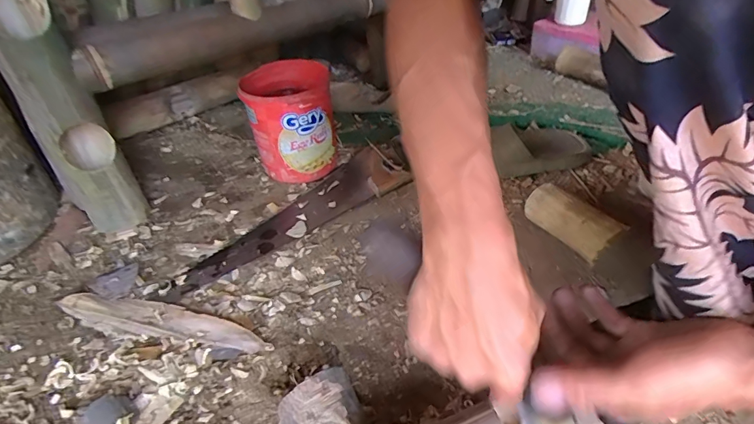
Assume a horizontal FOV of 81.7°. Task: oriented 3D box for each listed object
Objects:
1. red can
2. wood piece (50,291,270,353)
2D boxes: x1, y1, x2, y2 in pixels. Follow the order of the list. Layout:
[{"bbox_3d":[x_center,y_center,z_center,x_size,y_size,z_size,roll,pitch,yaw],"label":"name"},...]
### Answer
[{"bbox_3d":[-0.142,-0.149,0.726,0.139,0.156,0.142,-9,41,-9],"label":"red can"},{"bbox_3d":[-0.256,0.127,0.516,0.274,0.016,0.048,7,41,9],"label":"wood piece"}]

